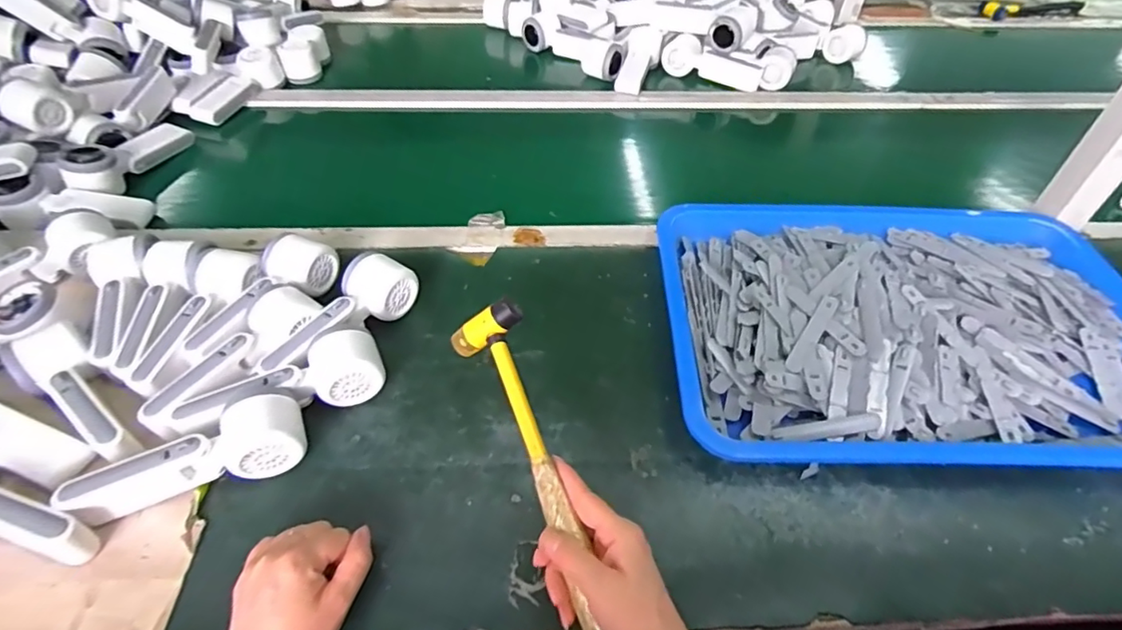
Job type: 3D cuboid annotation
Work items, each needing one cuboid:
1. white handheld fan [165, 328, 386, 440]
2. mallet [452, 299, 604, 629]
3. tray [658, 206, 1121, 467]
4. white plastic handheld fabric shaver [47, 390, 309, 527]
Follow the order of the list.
[{"bbox_3d":[-0.241,0.060,0.483,0.168,0.054,0.051,-21,51,-20],"label":"white handheld fan"},{"bbox_3d":[-0.018,0.116,0.418,0.050,0.041,0.264,-16,68,-16],"label":"mallet"},{"bbox_3d":[0.346,-0.004,0.573,0.480,0.054,0.351,1,47,0],"label":"tray"},{"bbox_3d":[-0.289,0.110,0.438,0.165,0.051,0.050,-18,50,-17],"label":"white plastic handheld fabric shaver"}]

